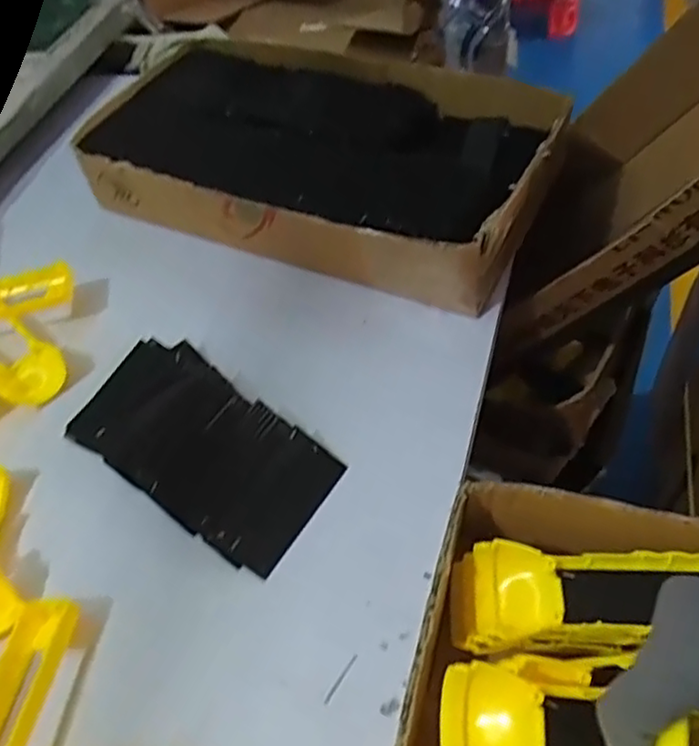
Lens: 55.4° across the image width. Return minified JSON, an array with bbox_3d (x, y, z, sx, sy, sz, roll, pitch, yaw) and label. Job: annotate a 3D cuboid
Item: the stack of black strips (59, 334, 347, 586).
[{"bbox_3d":[-0.105,0.046,0.462,0.193,0.020,0.100,30,61,25],"label":"stack of black strips"}]

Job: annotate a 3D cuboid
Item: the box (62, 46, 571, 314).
[{"bbox_3d":[-0.031,-0.207,0.608,0.417,0.081,0.240,19,57,19],"label":"box"}]

